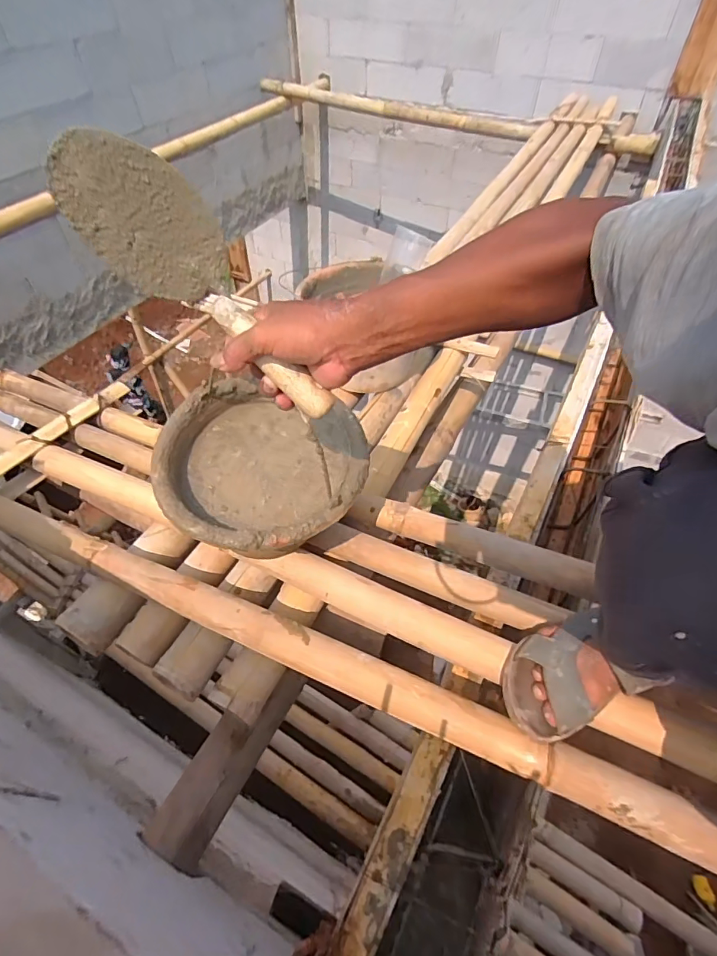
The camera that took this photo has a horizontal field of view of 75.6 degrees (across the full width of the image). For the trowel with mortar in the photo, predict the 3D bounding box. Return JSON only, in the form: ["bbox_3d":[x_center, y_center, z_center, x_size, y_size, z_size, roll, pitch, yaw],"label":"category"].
[{"bbox_3d":[-0.120,-0.156,0.387,0.263,0.081,0.083,44,58,-8],"label":"trowel with mortar"}]

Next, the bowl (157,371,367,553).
[{"bbox_3d":[-0.113,-0.021,0.568,0.231,0.080,0.241,0,51,0],"label":"bowl"}]

